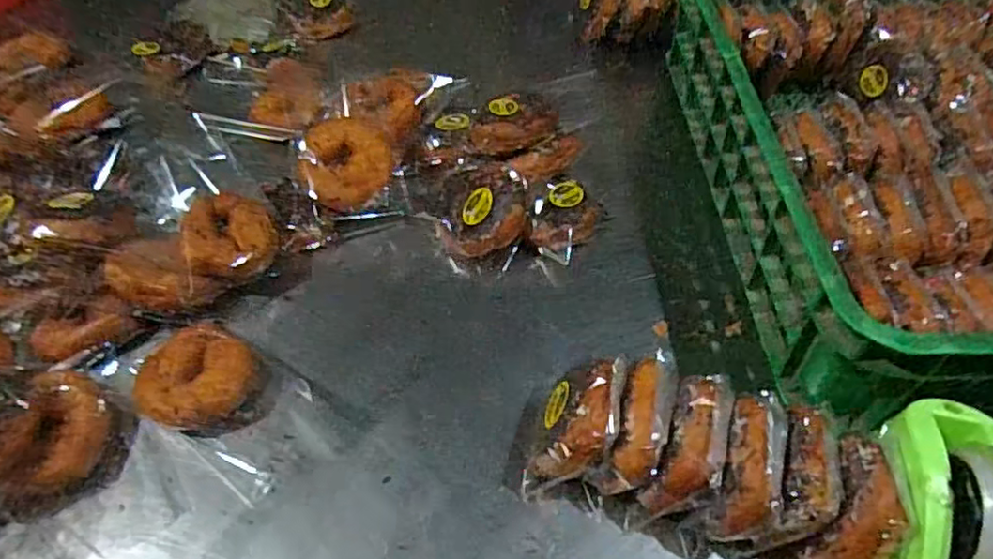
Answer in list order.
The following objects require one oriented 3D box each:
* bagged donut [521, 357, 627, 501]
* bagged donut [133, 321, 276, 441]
[{"bbox_3d":[0.058,0.114,0.488,0.062,0.091,0.087,9,53,7],"label":"bagged donut"},{"bbox_3d":[-0.244,0.087,0.545,0.111,0.033,0.096,25,57,19],"label":"bagged donut"}]

